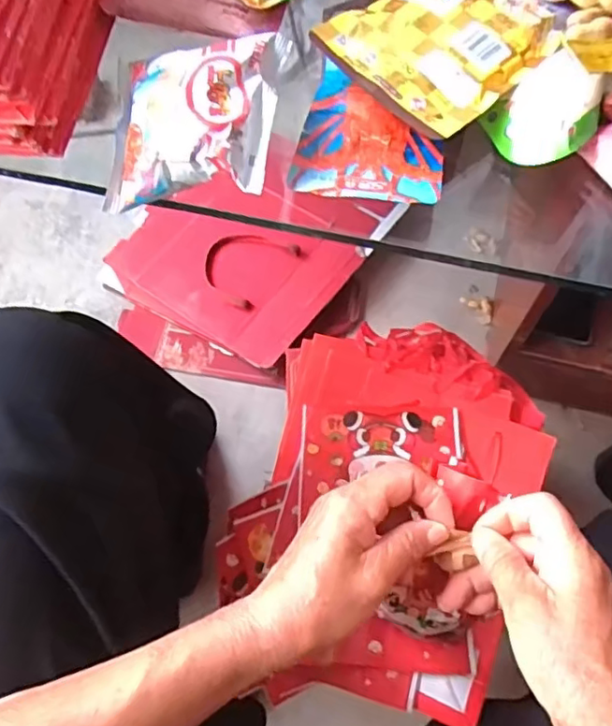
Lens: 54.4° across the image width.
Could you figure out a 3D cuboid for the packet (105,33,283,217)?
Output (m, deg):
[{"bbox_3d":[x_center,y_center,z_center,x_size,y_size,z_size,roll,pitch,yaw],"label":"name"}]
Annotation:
[{"bbox_3d":[-0.073,-0.156,0.384,0.103,0.040,0.106,3,63,2],"label":"packet"}]

